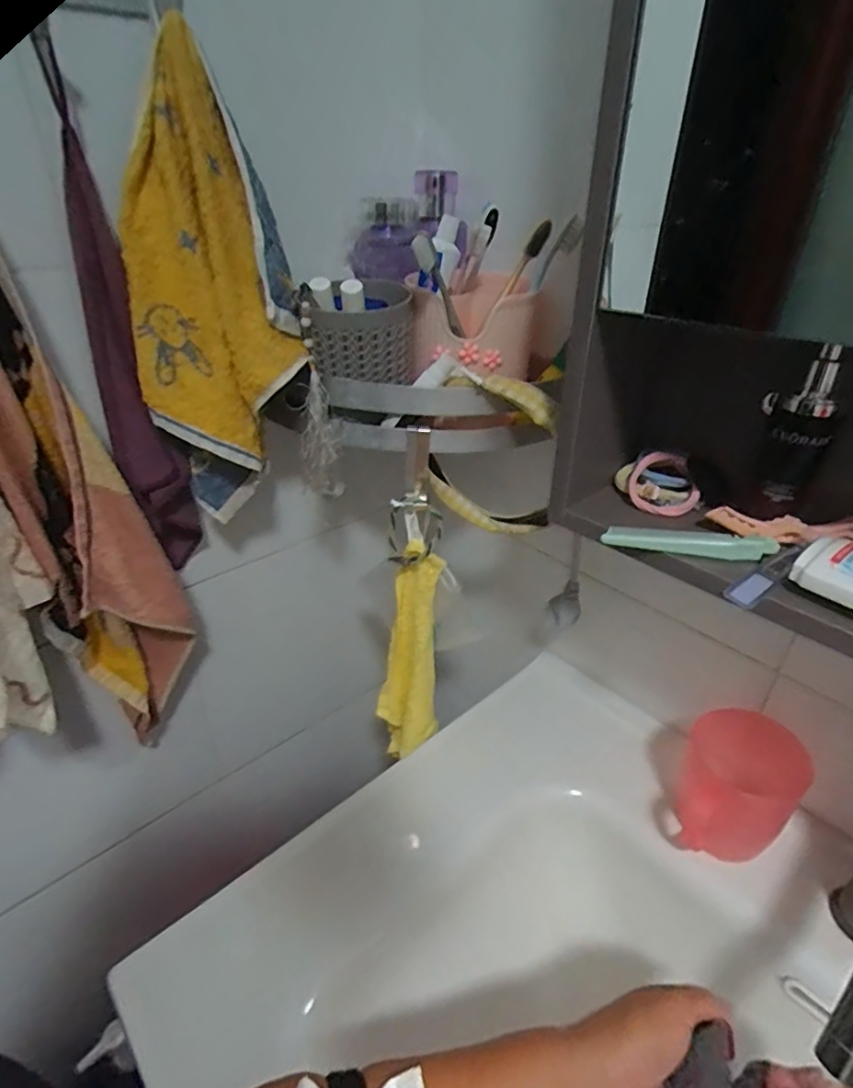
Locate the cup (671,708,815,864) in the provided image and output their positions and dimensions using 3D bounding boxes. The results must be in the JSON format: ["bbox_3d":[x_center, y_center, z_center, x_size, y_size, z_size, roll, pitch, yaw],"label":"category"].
[{"bbox_3d":[0.256,0.208,0.475,0.082,0.106,0.083,-1,33,1],"label":"cup"}]

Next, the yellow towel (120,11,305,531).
[{"bbox_3d":[-0.160,-0.168,0.431,0.120,0.299,0.059,-6,33,-8],"label":"yellow towel"}]

